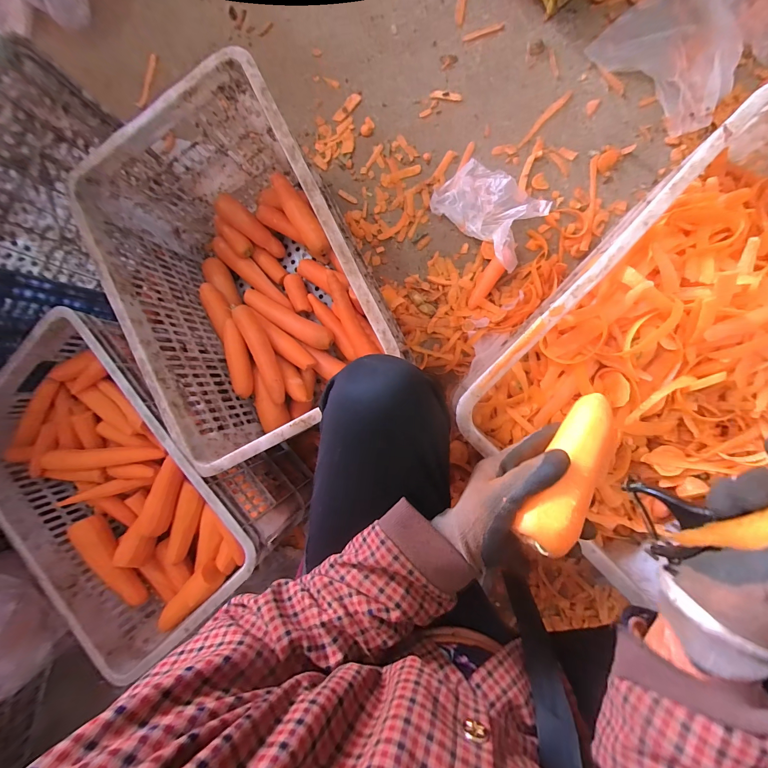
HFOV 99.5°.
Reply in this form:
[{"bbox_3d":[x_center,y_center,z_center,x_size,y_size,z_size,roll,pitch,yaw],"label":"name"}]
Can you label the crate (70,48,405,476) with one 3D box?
[{"bbox_3d":[-0.209,-0.165,0.589,0.343,0.278,0.507,-25,87,9],"label":"crate"}]

